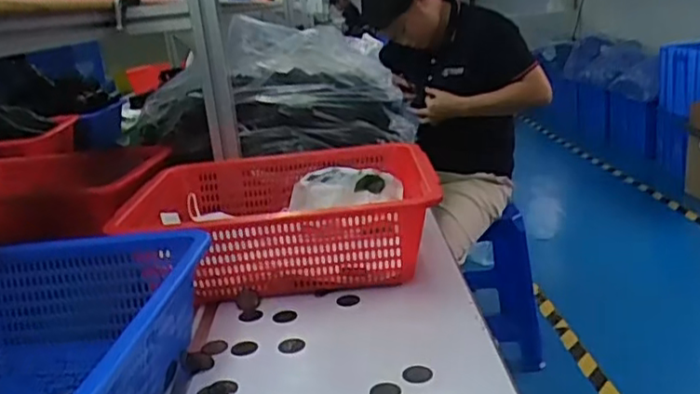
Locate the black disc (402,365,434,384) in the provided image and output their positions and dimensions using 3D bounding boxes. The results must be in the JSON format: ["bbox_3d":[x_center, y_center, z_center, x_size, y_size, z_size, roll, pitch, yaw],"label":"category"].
[{"bbox_3d":[0.063,0.164,0.597,0.027,0.006,0.027,-3,18,1],"label":"black disc"}]

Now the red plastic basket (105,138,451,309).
[{"bbox_3d":[-0.088,0.032,0.852,0.366,0.122,0.279,-3,18,0],"label":"red plastic basket"}]

